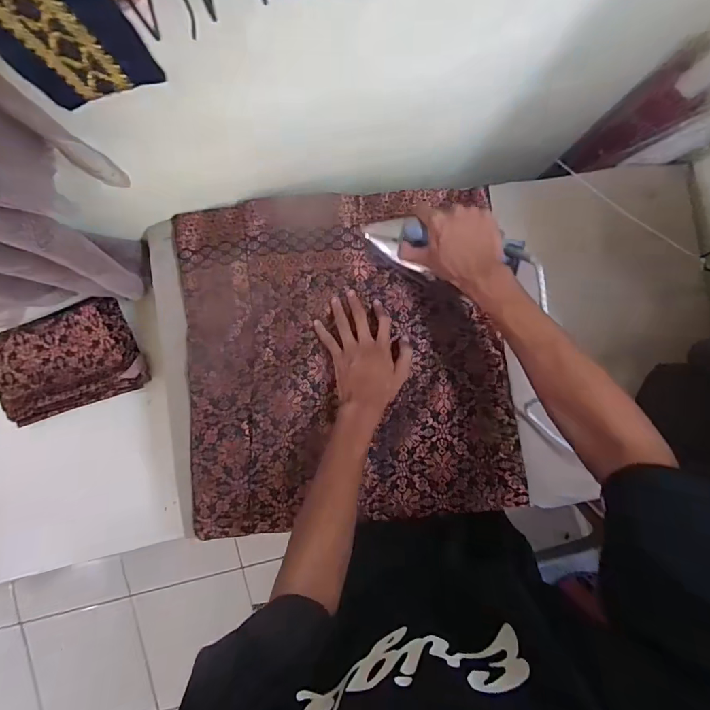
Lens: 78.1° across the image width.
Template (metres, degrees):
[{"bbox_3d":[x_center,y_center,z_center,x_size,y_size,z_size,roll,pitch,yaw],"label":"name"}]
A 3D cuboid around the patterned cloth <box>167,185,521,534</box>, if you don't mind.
[{"bbox_3d":[-0.019,0.003,0.650,0.466,0.018,0.481,-7,86,2],"label":"patterned cloth"}]

